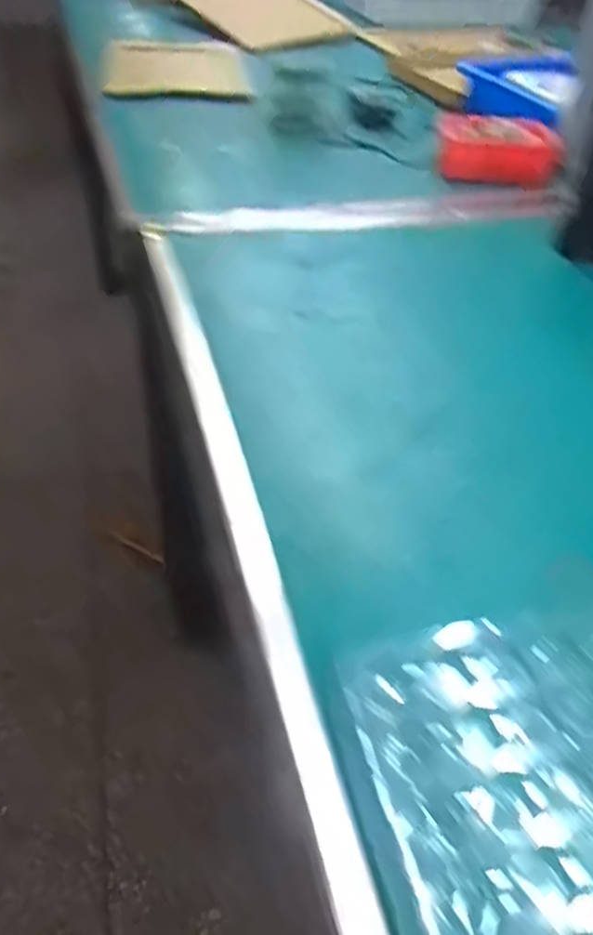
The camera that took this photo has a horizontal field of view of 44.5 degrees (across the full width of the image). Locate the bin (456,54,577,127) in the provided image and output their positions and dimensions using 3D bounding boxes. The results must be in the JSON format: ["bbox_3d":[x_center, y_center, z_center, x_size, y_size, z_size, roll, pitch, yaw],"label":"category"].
[{"bbox_3d":[0.362,-0.624,1.189,0.186,0.084,0.160,10,41,7],"label":"bin"}]

